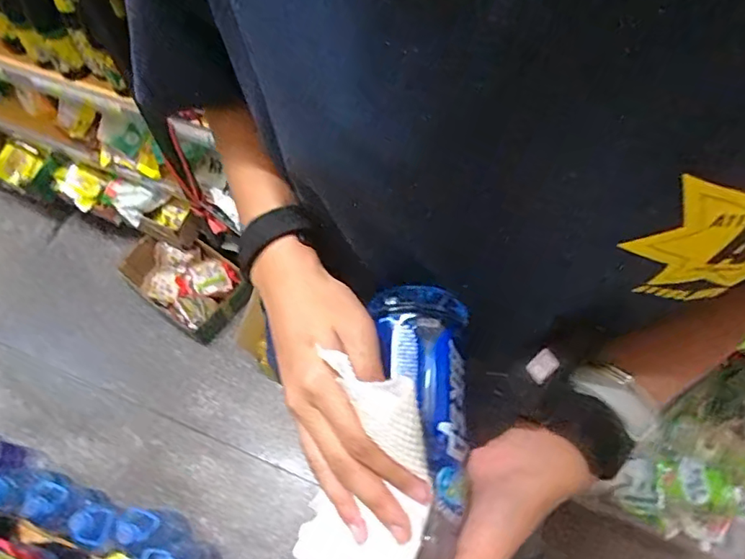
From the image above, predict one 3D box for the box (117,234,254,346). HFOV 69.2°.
[{"bbox_3d":[-0.486,0.011,1.438,0.282,0.143,0.208,34,69,18],"label":"box"}]

